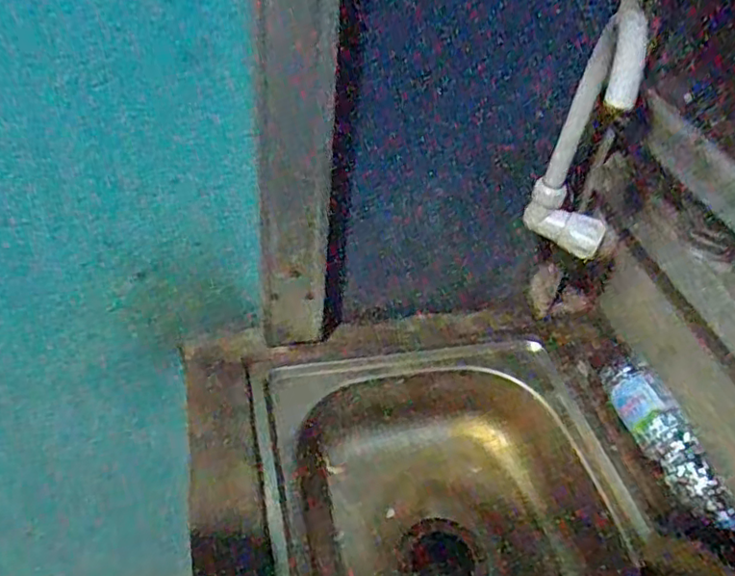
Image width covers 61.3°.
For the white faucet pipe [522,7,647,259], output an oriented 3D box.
[{"bbox_3d":[0.218,-0.135,0.608,0.084,0.235,0.045,18,45,14],"label":"white faucet pipe"}]

